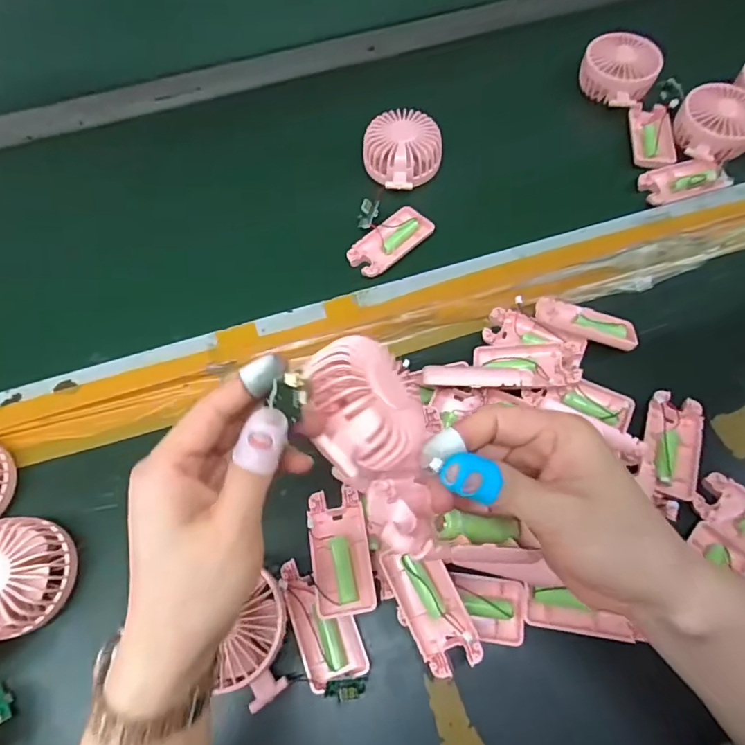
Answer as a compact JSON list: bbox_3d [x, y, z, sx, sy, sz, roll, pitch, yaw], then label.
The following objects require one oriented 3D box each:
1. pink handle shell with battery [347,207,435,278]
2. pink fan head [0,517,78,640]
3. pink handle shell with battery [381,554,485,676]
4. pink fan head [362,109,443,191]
[{"bbox_3d":[0.018,-0.141,0.527,0.093,0.009,0.047,-40,70,-15],"label":"pink handle shell with battery"},{"bbox_3d":[-0.286,0.155,0.393,0.086,0.039,0.083,-1,66,2],"label":"pink fan head"},{"bbox_3d":[0.044,0.176,0.378,0.046,0.026,0.091,-21,67,-8],"label":"pink handle shell with battery"},{"bbox_3d":[0.034,-0.249,0.566,0.086,0.036,0.094,-1,66,2],"label":"pink fan head"}]

